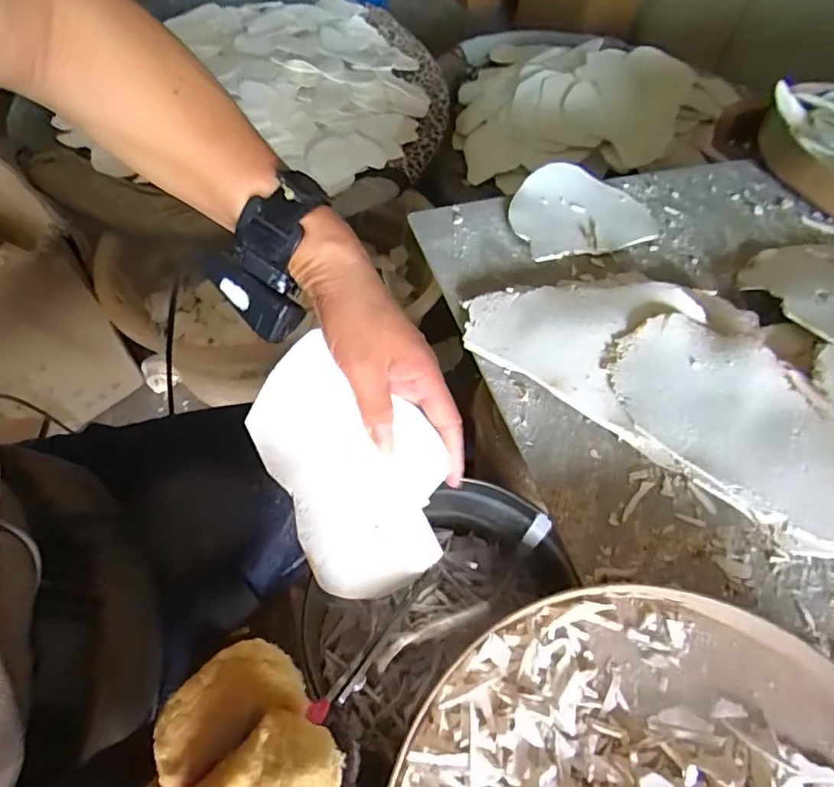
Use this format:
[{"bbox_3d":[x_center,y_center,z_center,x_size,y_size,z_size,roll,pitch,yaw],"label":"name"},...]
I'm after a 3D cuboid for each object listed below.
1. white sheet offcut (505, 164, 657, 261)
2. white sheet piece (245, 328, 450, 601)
[{"bbox_3d":[0.170,-0.197,0.569,0.147,0.015,0.123,-10,57,-11],"label":"white sheet offcut"},{"bbox_3d":[-0.040,0.038,0.329,0.096,0.008,0.159,-26,72,-12],"label":"white sheet piece"}]

